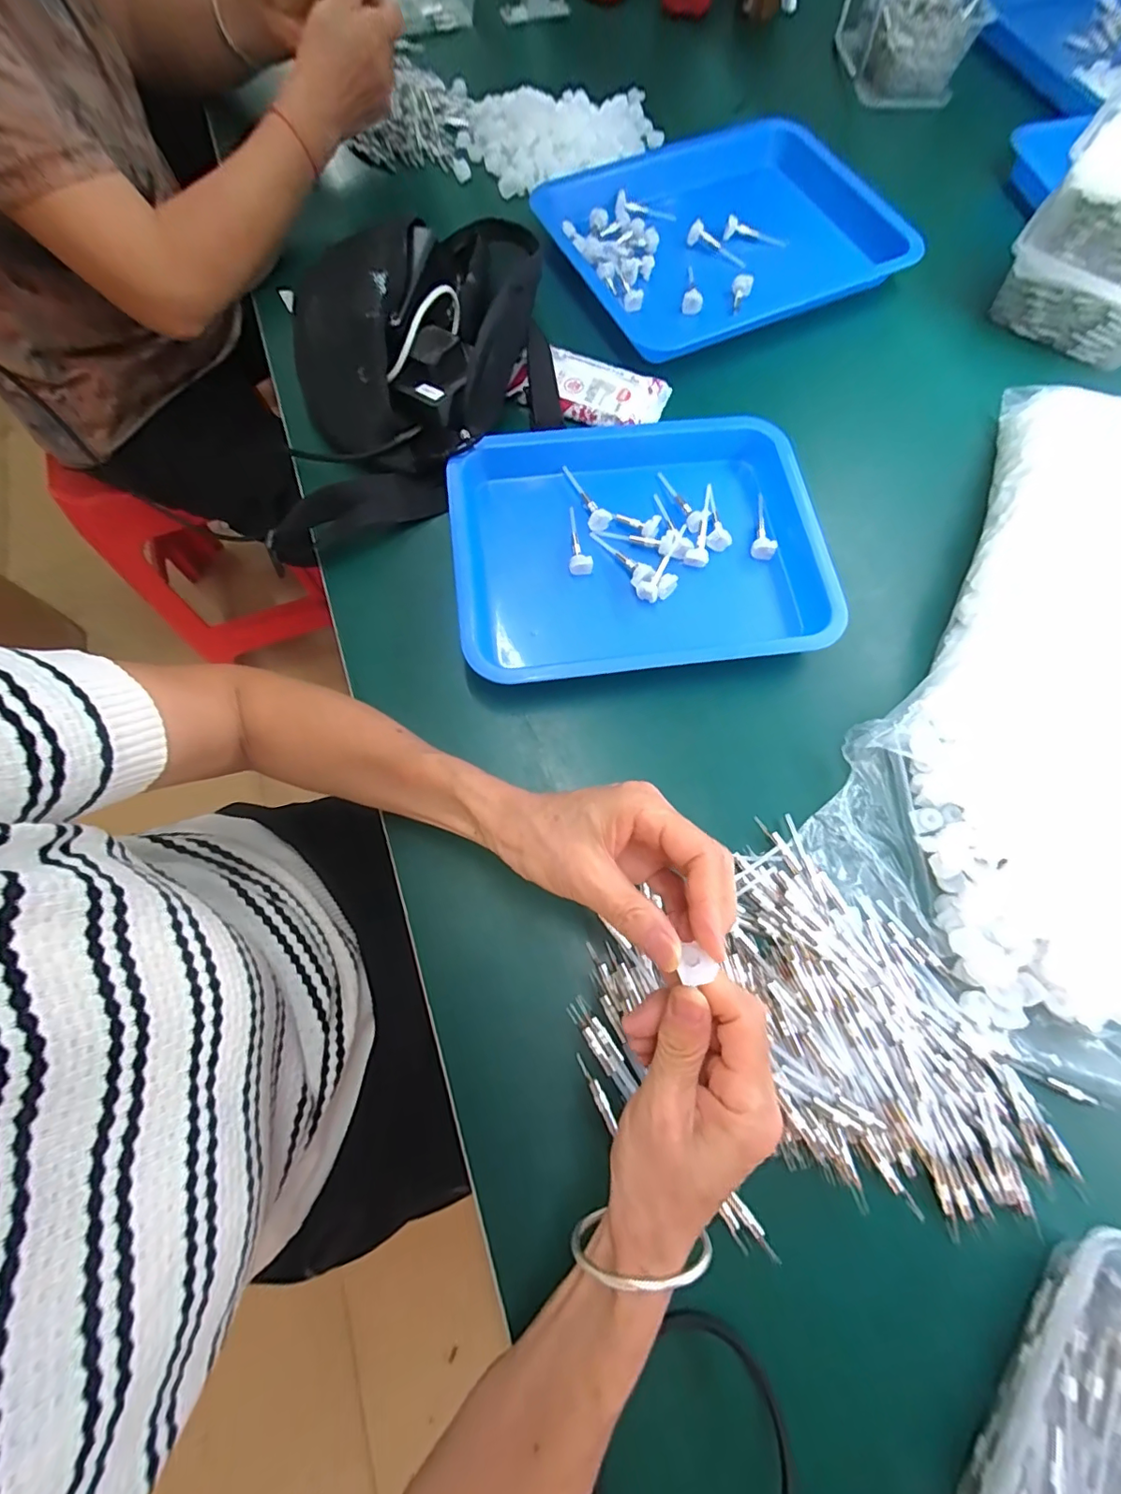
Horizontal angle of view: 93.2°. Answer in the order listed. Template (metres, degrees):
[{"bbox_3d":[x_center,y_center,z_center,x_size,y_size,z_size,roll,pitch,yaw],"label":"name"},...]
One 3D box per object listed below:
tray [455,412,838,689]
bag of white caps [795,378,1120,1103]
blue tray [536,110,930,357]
[{"bbox_3d":[0.067,-0.159,0.417,0.294,0.030,0.219,-8,72,-3],"label":"tray"},{"bbox_3d":[0.382,-0.037,0.355,0.270,0.079,0.485,31,73,8],"label":"bag of white caps"},{"bbox_3d":[0.184,-0.546,0.554,0.365,0.027,0.260,-24,74,-7],"label":"blue tray"}]

